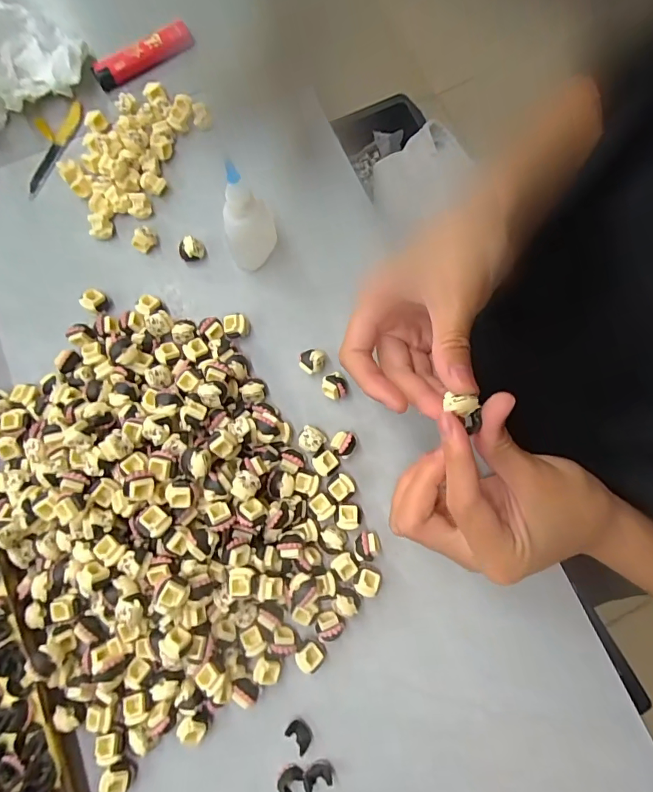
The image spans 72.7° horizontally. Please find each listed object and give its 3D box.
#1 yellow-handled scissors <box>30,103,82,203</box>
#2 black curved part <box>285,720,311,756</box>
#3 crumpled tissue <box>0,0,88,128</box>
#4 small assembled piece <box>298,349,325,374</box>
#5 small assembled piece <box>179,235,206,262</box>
[{"bbox_3d":[-0.205,-0.183,0.326,0.029,0.009,0.080,18,78,3],"label":"yellow-handled scissors"},{"bbox_3d":[-0.015,0.191,0.250,0.010,0.008,0.015,-38,81,-9],"label":"black curved part"},{"bbox_3d":[-0.230,-0.247,0.314,0.101,0.047,0.083,-35,81,-8],"label":"crumpled tissue"},{"bbox_3d":[-0.010,-0.022,0.289,0.016,0.015,0.015,0,79,0],"label":"small assembled piece"},{"bbox_3d":[-0.093,-0.101,0.305,0.017,0.015,0.014,-26,81,-5],"label":"small assembled piece"}]

